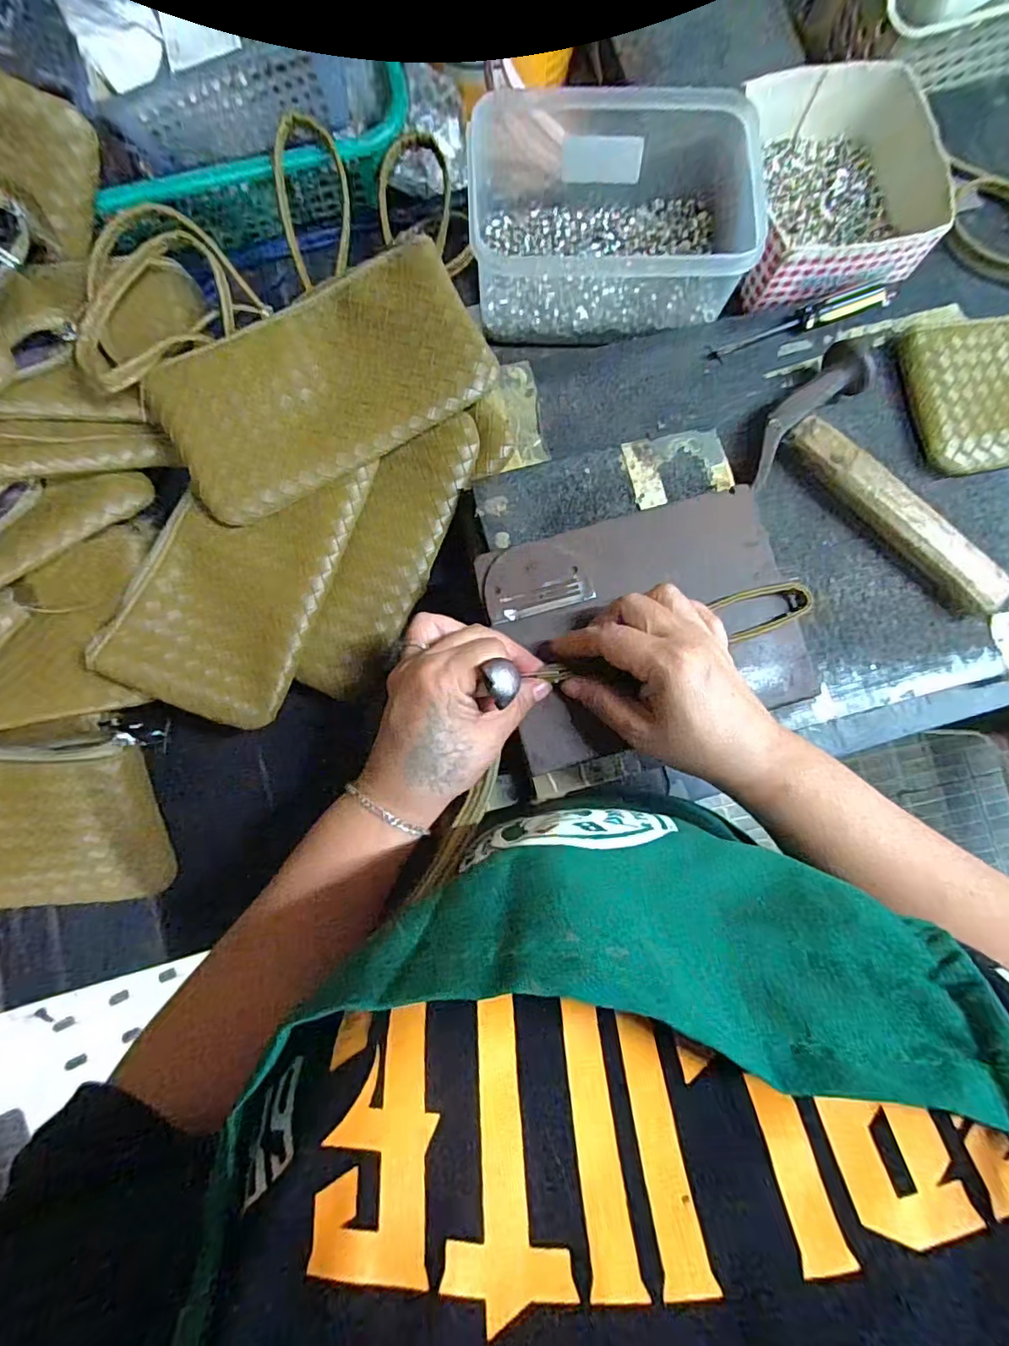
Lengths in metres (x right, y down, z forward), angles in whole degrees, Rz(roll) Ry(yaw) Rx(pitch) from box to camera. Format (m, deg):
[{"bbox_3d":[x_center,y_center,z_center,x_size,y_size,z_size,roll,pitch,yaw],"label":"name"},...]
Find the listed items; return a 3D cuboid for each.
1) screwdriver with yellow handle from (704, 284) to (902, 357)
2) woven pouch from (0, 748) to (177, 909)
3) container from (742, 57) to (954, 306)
[{"bbox_3d":[0.222,-0.261,0.406,0.146,0.017,0.018,-21,84,-4],"label":"screwdriver with yellow handle"},{"bbox_3d":[-0.309,0.097,0.331,0.190,0.017,0.104,-2,112,-5],"label":"woven pouch"},{"bbox_3d":[0.245,-0.356,0.411,0.127,0.052,0.160,1,83,-1],"label":"container"}]

